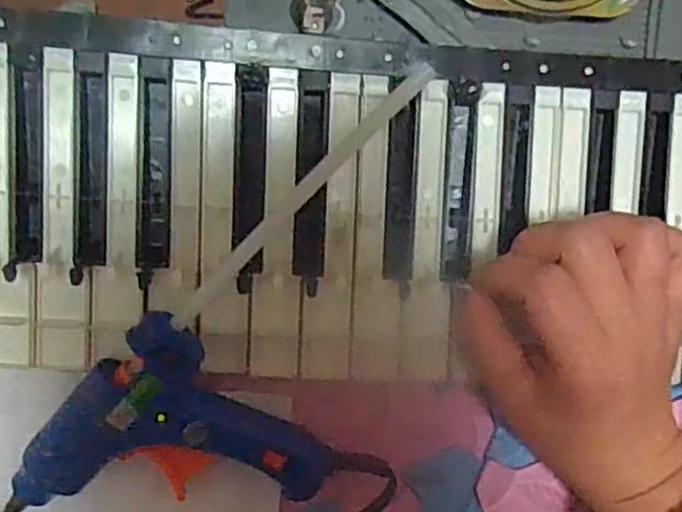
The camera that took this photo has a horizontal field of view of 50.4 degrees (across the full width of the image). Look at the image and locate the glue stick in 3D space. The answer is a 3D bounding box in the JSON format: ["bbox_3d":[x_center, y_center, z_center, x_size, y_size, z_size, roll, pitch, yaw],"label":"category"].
[{"bbox_3d":[-0.016,-0.028,0.326,0.160,0.010,0.008,-45,92,-6],"label":"glue stick"}]

